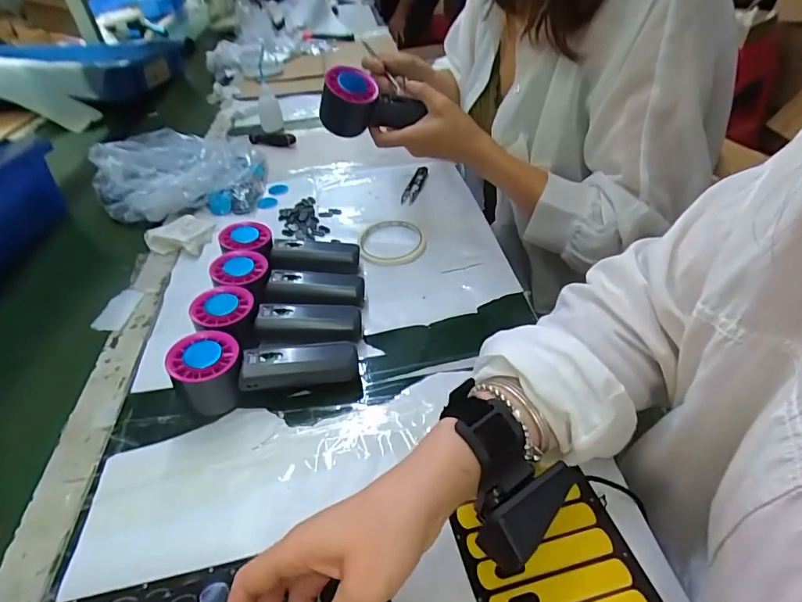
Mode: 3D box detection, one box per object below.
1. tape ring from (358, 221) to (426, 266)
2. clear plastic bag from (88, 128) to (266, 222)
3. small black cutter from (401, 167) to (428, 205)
[{"bbox_3d":[-0.012,-0.075,0.587,0.082,0.007,0.087,-3,41,3],"label":"tape ring"},{"bbox_3d":[-0.328,-0.188,0.688,0.236,0.084,0.153,-14,41,-10],"label":"clear plastic bag"},{"bbox_3d":[0.020,-0.174,0.696,0.023,0.011,0.097,6,42,13],"label":"small black cutter"}]

